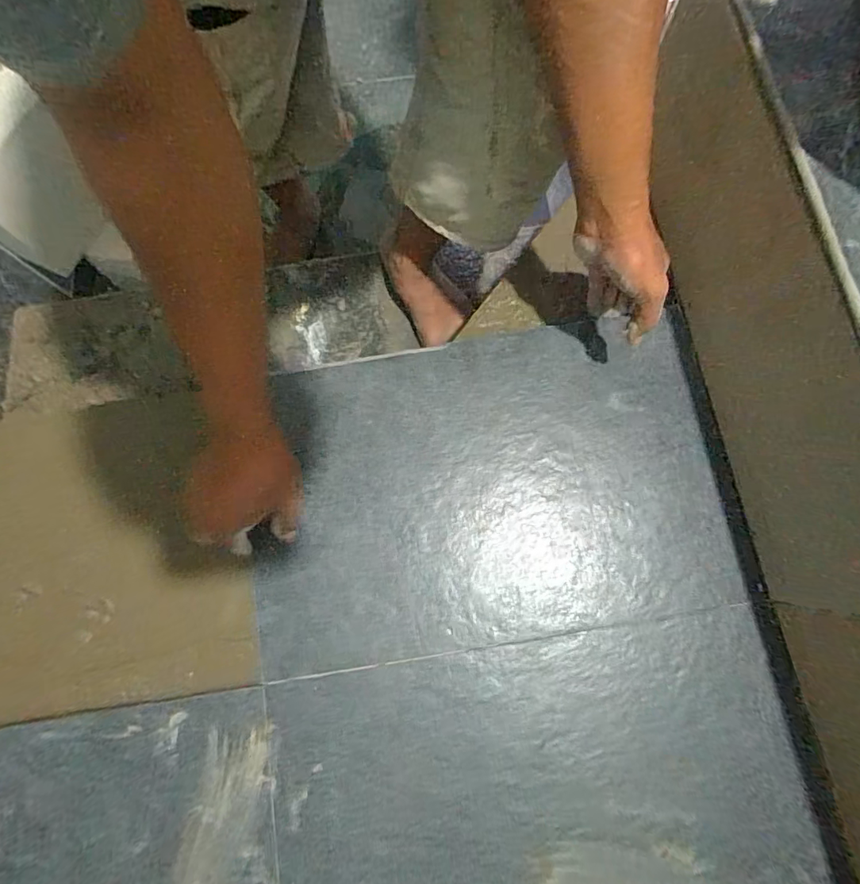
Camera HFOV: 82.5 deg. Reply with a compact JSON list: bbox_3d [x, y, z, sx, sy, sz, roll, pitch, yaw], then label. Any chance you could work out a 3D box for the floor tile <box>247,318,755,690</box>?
[{"bbox_3d":[0.055,0.047,0.533,0.490,0.012,0.323,-9,79,-1],"label":"floor tile"}]

